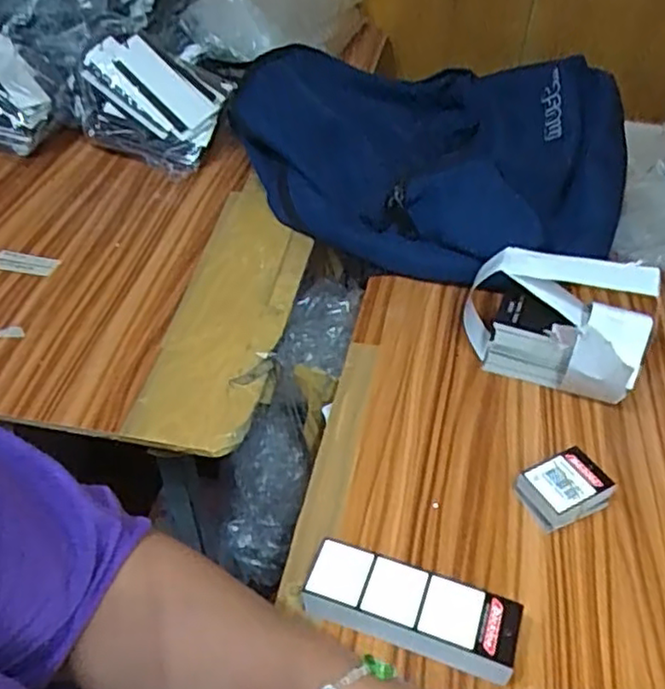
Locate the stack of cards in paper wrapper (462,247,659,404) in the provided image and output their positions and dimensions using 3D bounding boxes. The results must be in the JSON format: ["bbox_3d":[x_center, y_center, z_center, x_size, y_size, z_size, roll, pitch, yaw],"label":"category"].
[{"bbox_3d":[0.168,-0.011,0.526,0.131,0.103,0.076,16,45,15],"label":"stack of cards in paper wrapper"}]

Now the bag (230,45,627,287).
[{"bbox_3d":[0.089,-0.217,0.732,0.428,0.112,0.310,19,46,18],"label":"bag"}]

